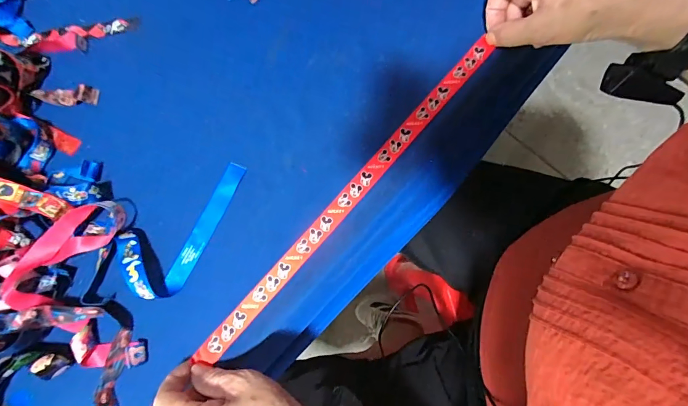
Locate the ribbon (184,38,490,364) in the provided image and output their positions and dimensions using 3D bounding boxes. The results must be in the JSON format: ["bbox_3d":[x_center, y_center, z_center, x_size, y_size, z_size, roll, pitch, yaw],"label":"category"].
[{"bbox_3d":[0.010,-0.012,0.374,0.022,0.005,0.431,40,83,14],"label":"ribbon"}]

